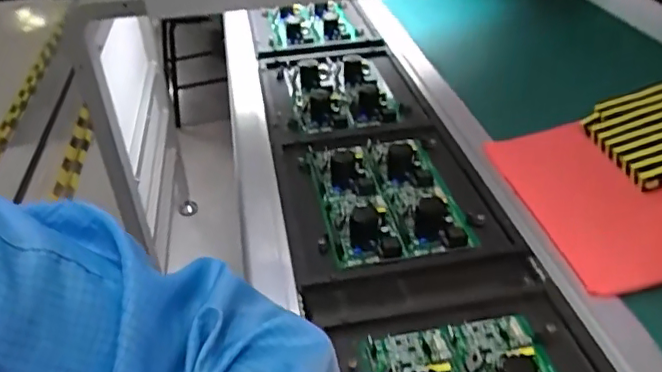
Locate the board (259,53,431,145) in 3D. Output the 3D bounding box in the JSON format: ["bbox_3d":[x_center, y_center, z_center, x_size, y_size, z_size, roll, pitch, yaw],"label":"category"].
[{"bbox_3d":[0.011,-0.147,0.872,0.217,0.058,0.271,-8,36,-6],"label":"board"}]

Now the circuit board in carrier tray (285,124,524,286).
[{"bbox_3d":[0.055,0.000,0.658,0.217,0.039,0.254,-9,36,-8],"label":"circuit board in carrier tray"}]

